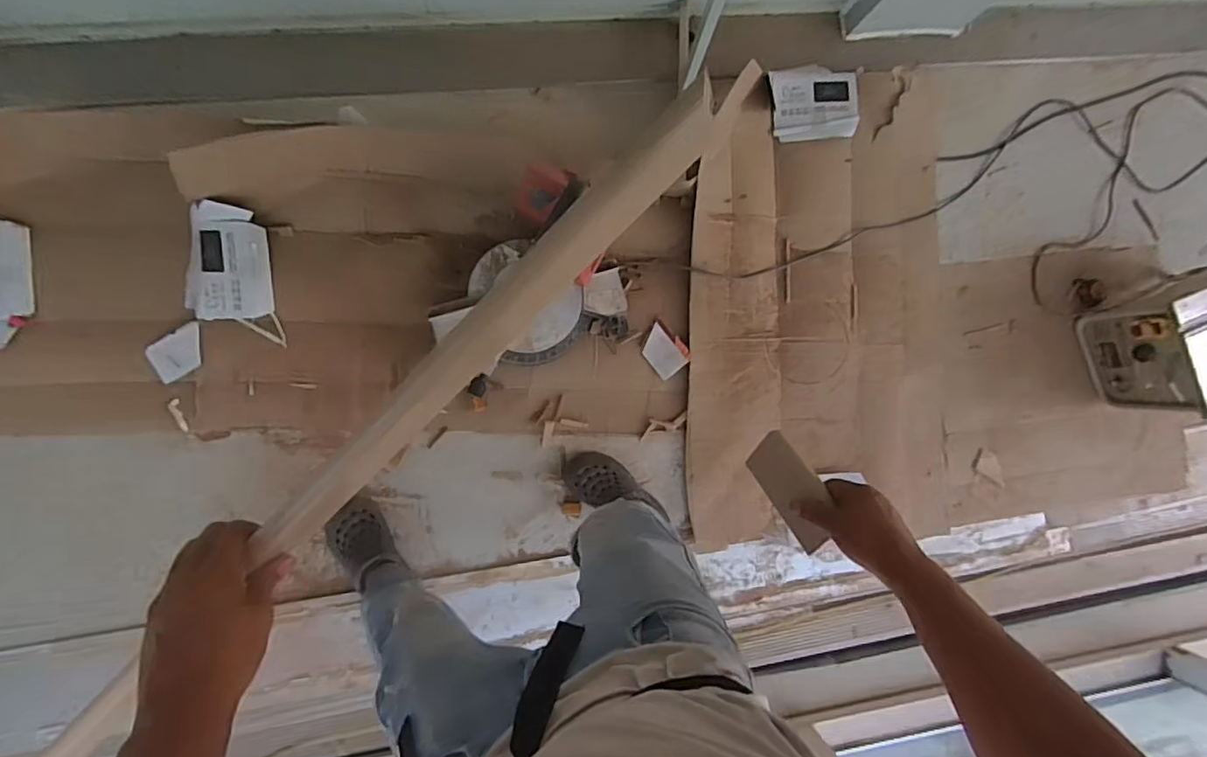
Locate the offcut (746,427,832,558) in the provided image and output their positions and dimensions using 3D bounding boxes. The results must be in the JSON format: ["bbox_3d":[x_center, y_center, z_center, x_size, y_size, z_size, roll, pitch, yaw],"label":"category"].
[{"bbox_3d":[0.212,0.126,0.669,0.011,0.130,0.065,7,130,-37],"label":"offcut"}]

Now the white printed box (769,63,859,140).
[{"bbox_3d":[0.494,-0.639,1.368,0.194,0.034,0.163,-7,94,-8],"label":"white printed box"}]

